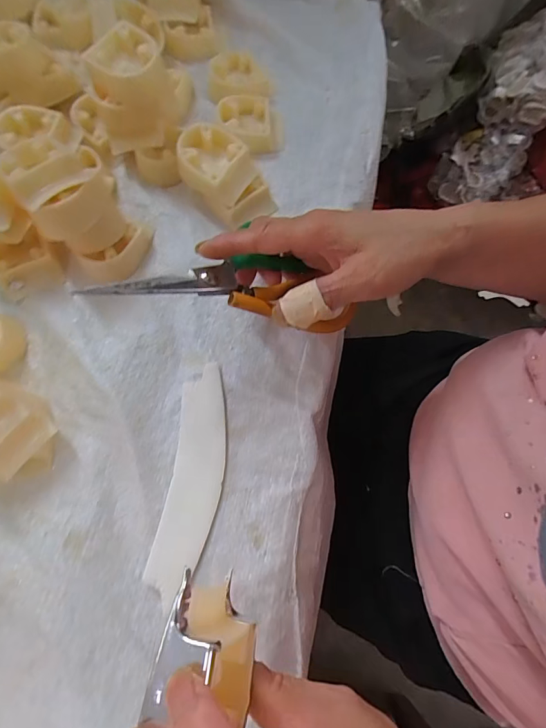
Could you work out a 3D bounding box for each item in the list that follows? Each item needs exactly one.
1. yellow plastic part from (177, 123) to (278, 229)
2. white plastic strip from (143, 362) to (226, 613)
[{"bbox_3d":[-0.039,-0.152,0.322,0.074,0.040,0.050,40,76,11],"label":"yellow plastic part"},{"bbox_3d":[-0.053,0.075,0.270,0.036,0.006,0.149,8,74,-4],"label":"white plastic strip"}]

